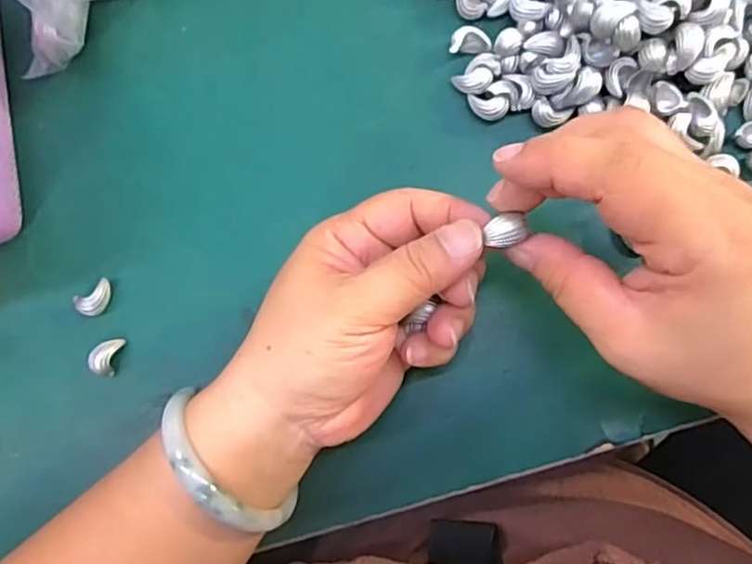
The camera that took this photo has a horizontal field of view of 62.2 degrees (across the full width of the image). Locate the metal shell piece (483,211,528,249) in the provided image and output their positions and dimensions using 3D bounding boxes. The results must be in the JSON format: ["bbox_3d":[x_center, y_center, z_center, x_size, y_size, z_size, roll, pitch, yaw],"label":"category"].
[{"bbox_3d":[0.048,-0.019,0.227,0.016,0.004,0.011,-13,82,5],"label":"metal shell piece"}]

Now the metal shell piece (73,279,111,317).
[{"bbox_3d":[-0.142,0.009,0.315,0.019,0.010,0.012,-38,81,1],"label":"metal shell piece"}]

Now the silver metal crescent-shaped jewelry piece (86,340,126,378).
[{"bbox_3d":[-0.134,0.037,0.310,0.009,0.014,0.020,20,86,8],"label":"silver metal crescent-shaped jewelry piece"}]

